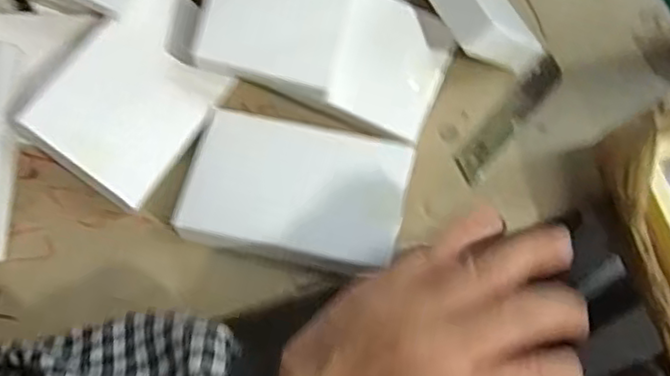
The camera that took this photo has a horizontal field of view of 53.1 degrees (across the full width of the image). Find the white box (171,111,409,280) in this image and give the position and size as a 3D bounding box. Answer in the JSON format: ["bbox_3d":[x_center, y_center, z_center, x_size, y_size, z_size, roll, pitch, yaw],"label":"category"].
[{"bbox_3d":[-0.020,0.003,0.349,0.109,0.023,0.076,13,66,4],"label":"white box"}]

